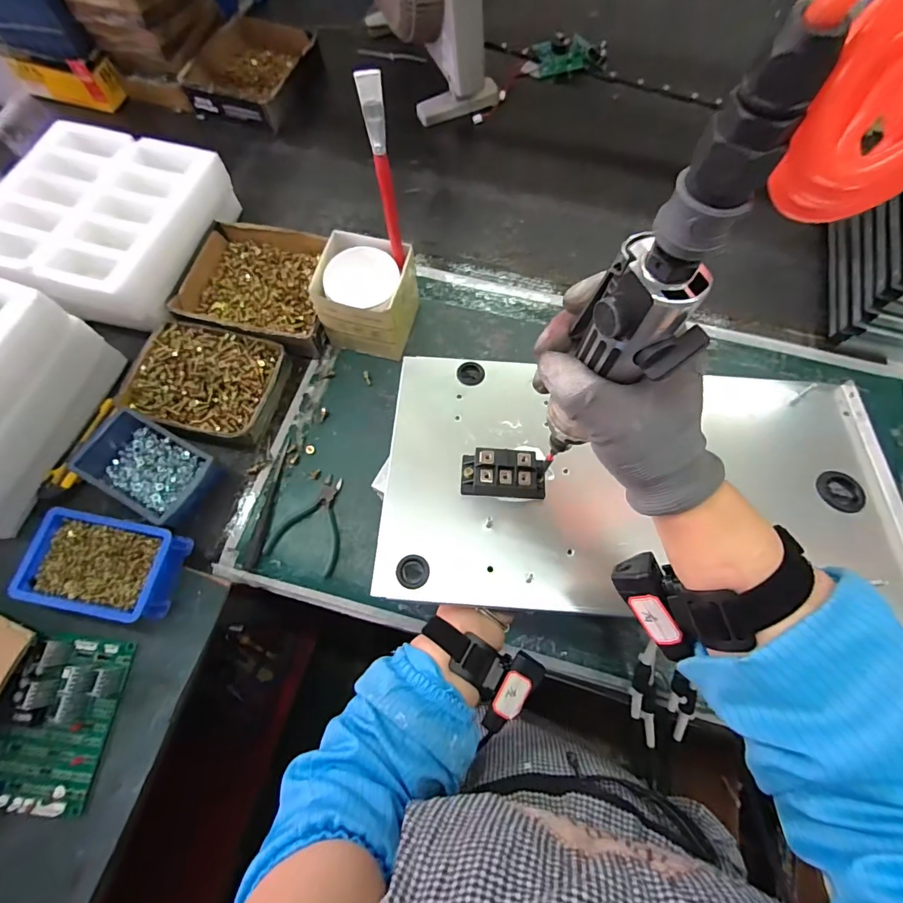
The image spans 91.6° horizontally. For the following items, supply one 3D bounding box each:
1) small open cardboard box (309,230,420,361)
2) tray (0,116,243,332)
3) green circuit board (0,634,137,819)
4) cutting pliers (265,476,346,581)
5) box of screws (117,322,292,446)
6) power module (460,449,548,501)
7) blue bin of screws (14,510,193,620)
[{"bbox_3d":[-0.109,-0.203,0.583,0.109,0.107,0.114,14,71,5],"label":"small open cardboard box"},{"bbox_3d":[-0.470,-0.310,0.609,0.256,0.094,0.269,15,71,5],"label":"tray"},{"bbox_3d":[-0.413,0.276,0.449,0.109,0.034,0.157,6,71,2],"label":"green circuit board"},{"bbox_3d":[-0.160,0.082,0.527,0.085,0.008,0.111,21,72,7],"label":"cutting pliers"},{"bbox_3d":[-0.321,-0.091,0.575,0.184,0.048,0.147,10,71,4],"label":"box of screws"},{"bbox_3d":[0.049,0.022,0.413,0.078,0.028,0.045,4,71,1],"label":"power module"},{"bbox_3d":[-0.385,0.127,0.494,0.141,0.061,0.099,10,71,4],"label":"blue bin of screws"}]

